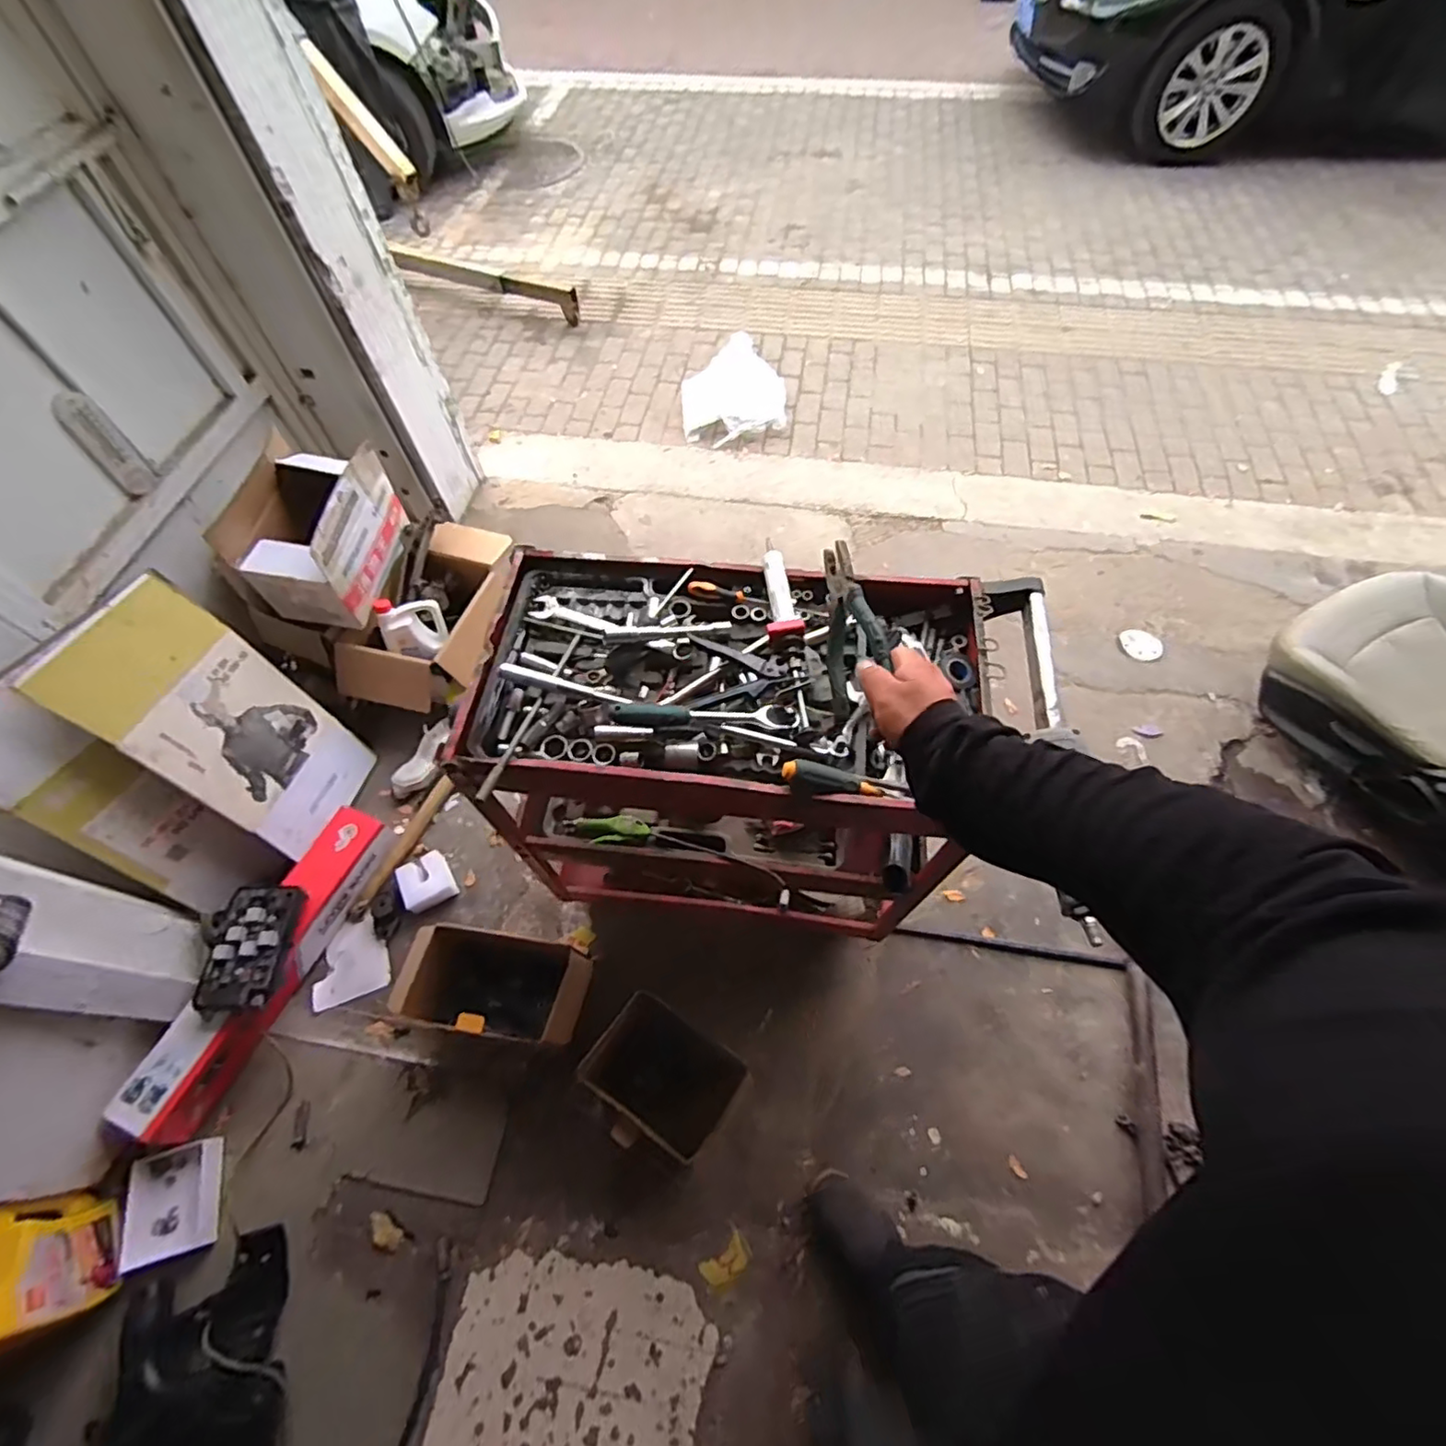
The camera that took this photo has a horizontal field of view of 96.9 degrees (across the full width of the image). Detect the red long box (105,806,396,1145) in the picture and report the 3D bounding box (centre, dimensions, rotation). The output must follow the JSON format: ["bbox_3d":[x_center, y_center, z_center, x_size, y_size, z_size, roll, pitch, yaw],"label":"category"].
[{"bbox_3d":[-0.985,0.511,1.399,0.134,0.123,0.699,17,63,11],"label":"red long box"}]

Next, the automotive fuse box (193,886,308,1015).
[{"bbox_3d":[-0.989,0.465,1.336,0.144,0.077,0.238,0,61,2],"label":"automotive fuse box"}]

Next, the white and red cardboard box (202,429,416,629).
[{"bbox_3d":[-0.985,-0.460,1.580,0.258,0.285,0.349,7,61,5],"label":"white and red cardboard box"}]

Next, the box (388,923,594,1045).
[{"bbox_3d":[-0.466,0.549,1.361,0.378,0.179,0.214,8,62,6],"label":"box"}]

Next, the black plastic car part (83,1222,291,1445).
[{"bbox_3d":[-0.894,1.144,1.036,0.295,0.107,0.444,-14,60,-9],"label":"black plastic car part"}]

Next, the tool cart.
[{"bbox_3d":[0.056,0.087,1.177,0.795,0.695,0.413,2,61,3],"label":"tool cart"}]

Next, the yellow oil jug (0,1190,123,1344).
[{"bbox_3d":[-1.175,0.913,1.072,0.126,0.254,0.197,-17,62,-7],"label":"yellow oil jug"}]

